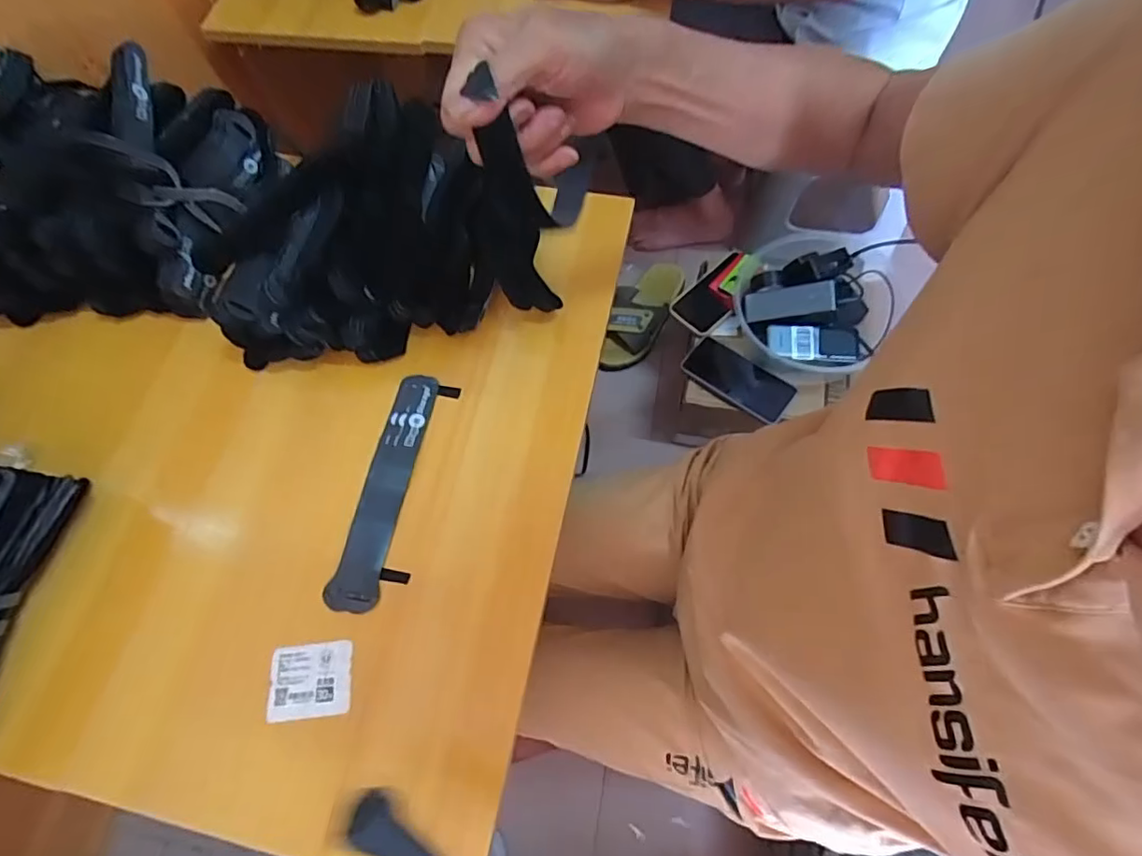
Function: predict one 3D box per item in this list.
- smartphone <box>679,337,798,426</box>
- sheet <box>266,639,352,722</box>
[{"bbox_3d":[0.249,-0.075,0.824,0.163,0.015,0.076,38,74,16],"label":"smartphone"},{"bbox_3d":[-0.188,0.181,0.396,0.056,0.004,0.048,-7,67,0],"label":"sheet"}]

